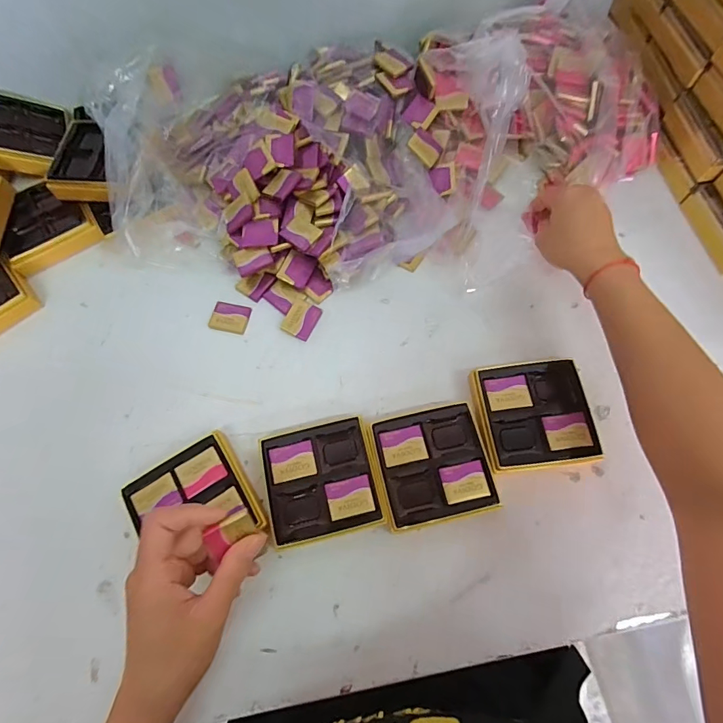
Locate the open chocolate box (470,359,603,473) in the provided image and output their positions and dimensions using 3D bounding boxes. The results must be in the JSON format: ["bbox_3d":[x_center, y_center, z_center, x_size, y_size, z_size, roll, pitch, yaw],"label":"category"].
[{"bbox_3d":[0.158,0.050,0.399,0.099,0.028,0.096,-7,70,0],"label":"open chocolate box"}]

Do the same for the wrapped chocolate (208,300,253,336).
[{"bbox_3d":[-0.142,-0.047,0.459,0.041,0.005,0.033,11,71,6],"label":"wrapped chocolate"}]

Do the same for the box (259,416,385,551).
[{"bbox_3d":[-0.036,0.106,0.383,0.096,0.032,0.096,-12,70,-2],"label":"box"}]

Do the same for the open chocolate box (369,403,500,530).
[{"bbox_3d":[0.062,0.094,0.384,0.096,0.028,0.097,-12,70,-2],"label":"open chocolate box"}]

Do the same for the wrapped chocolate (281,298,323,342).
[{"bbox_3d":[-0.064,-0.045,0.452,0.032,0.006,0.040,23,73,10],"label":"wrapped chocolate"}]

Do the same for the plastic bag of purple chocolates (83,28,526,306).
[{"bbox_3d":[-0.069,-0.240,0.468,0.424,0.115,0.342,13,71,7],"label":"plastic bag of purple chocolates"}]

